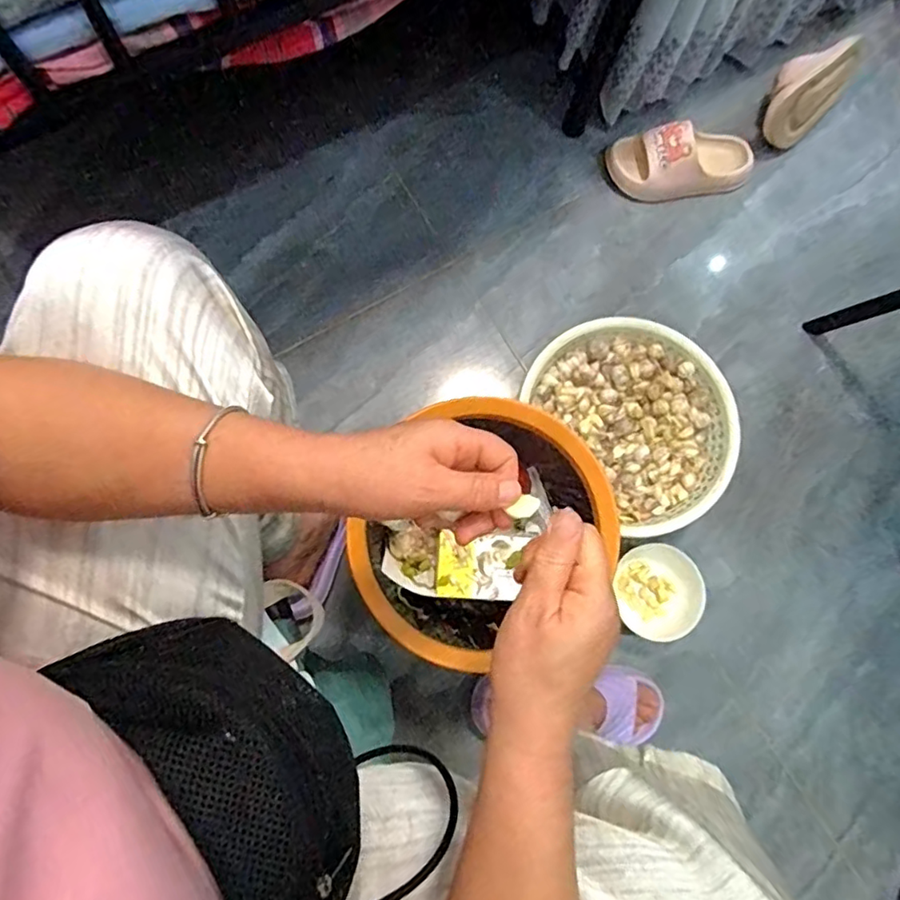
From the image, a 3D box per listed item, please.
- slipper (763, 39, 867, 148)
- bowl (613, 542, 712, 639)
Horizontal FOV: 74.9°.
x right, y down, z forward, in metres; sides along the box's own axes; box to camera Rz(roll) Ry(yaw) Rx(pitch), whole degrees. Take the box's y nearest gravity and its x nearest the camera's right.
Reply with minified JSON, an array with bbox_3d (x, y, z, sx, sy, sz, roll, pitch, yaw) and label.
[{"bbox_3d":[0.583,-0.590,0.961,0.095,0.092,0.228,43,79,8],"label":"slipper"},{"bbox_3d":[0.287,0.191,0.797,0.106,0.057,0.125,-9,78,-4],"label":"bowl"}]

